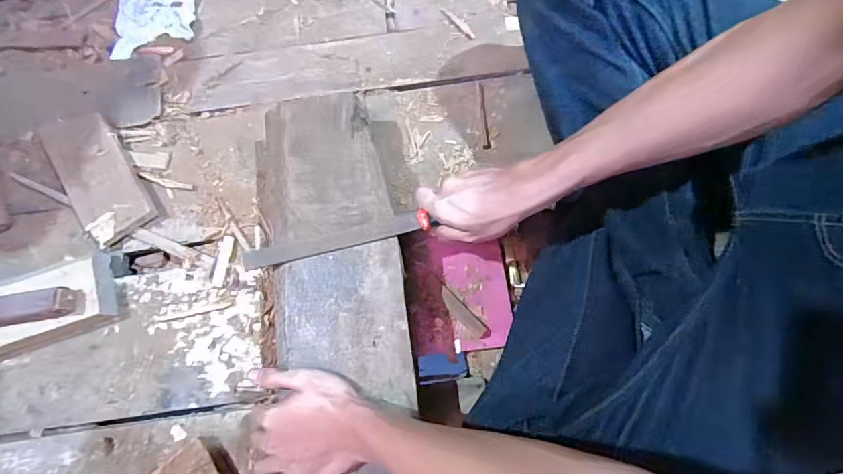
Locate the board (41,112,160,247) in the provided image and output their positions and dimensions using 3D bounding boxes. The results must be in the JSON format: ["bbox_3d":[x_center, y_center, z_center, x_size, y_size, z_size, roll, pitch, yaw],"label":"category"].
[{"bbox_3d":[-0.433,-0.085,0.597,0.086,0.020,0.196,-34,78,-6],"label":"board"}]

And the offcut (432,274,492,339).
[{"bbox_3d":[0.045,0.086,0.548,0.018,0.006,0.098,-44,80,-8],"label":"offcut"}]

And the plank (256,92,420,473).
[{"bbox_3d":[-0.087,0.106,0.475,0.148,0.025,0.557,-9,76,-1],"label":"plank"}]

